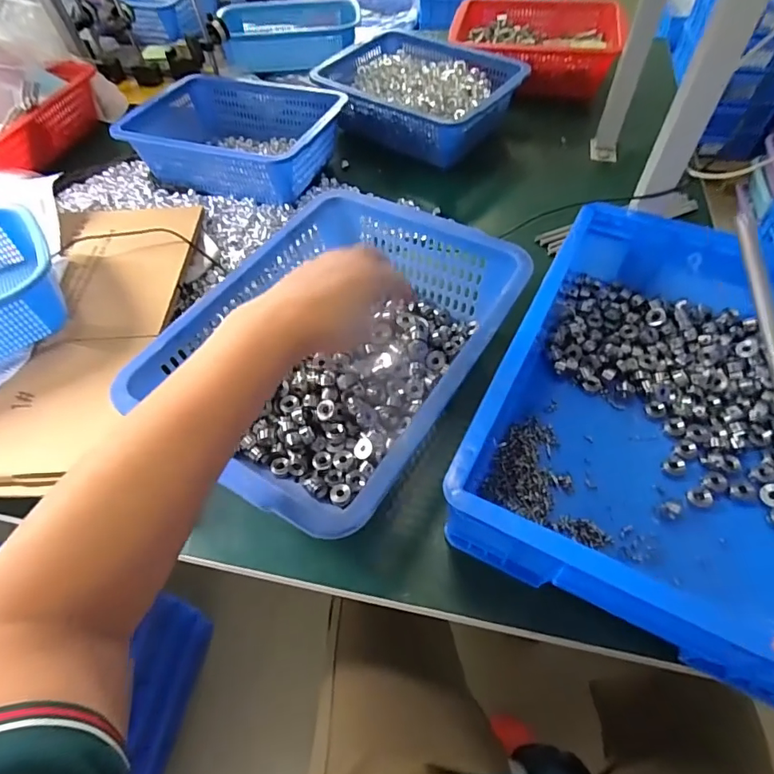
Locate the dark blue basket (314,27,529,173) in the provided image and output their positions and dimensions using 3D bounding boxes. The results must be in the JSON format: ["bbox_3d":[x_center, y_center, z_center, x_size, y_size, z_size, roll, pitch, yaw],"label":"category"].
[{"bbox_3d":[0.058,-0.494,0.845,0.313,0.108,0.228,26,60,19],"label":"dark blue basket"}]

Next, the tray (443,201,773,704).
[{"bbox_3d":[0.274,0.010,0.453,0.301,0.105,0.404,23,59,17],"label":"tray"}]

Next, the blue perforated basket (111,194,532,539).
[{"bbox_3d":[-0.041,-0.043,0.501,0.266,0.103,0.343,28,61,20],"label":"blue perforated basket"}]

